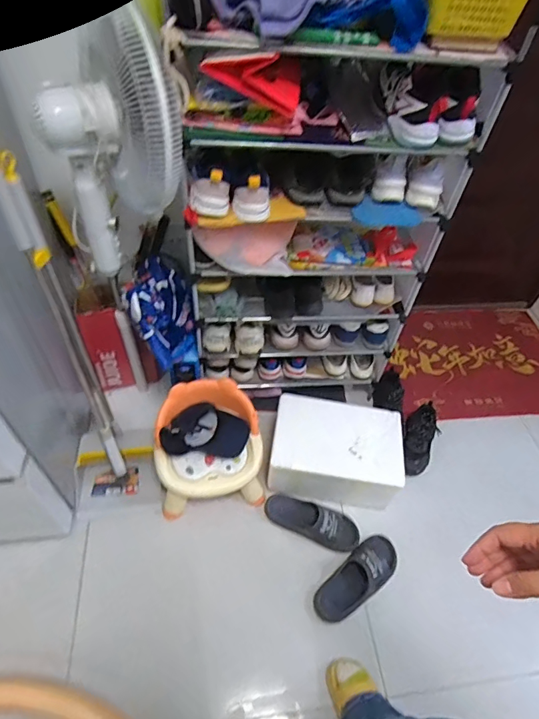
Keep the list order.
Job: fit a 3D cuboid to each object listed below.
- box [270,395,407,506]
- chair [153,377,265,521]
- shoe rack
[{"bbox_3d":[0.218,0.304,1.419,0.412,0.189,0.274,9,50,2],"label":"box"},{"bbox_3d":[-0.185,0.276,1.339,0.325,0.312,0.284,-5,50,-9],"label":"chair"},{"bbox_3d":[0.112,-0.279,1.209,0.656,1.032,0.247,-11,52,-14],"label":"shoe rack"}]

